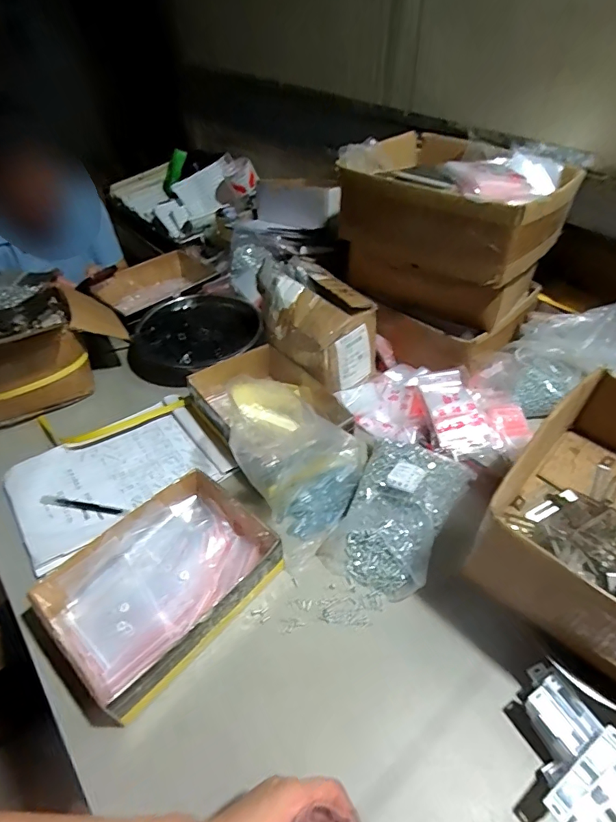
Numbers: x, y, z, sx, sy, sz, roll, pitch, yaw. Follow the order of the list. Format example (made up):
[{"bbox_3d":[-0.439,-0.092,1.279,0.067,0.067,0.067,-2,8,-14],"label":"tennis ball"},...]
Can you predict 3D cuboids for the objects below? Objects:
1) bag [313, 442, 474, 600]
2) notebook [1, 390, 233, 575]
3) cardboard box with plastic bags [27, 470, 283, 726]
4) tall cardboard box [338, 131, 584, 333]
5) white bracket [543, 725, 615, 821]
[{"bbox_3d":[0.128,0.129,0.636,0.141,0.070,0.221,21,49,21],"label":"bag"},{"bbox_3d":[-0.300,0.095,0.722,0.295,0.021,0.204,-29,51,-25],"label":"notebook"},{"bbox_3d":[-0.175,0.210,0.577,0.184,0.070,0.259,30,53,28],"label":"cardboard box with plastic bags"},{"bbox_3d":[0.250,-0.327,0.808,0.331,0.228,0.260,33,54,30],"label":"tall cardboard box"},{"bbox_3d":[0.254,0.330,0.417,0.094,0.012,0.021,-38,53,-12],"label":"white bracket"}]

